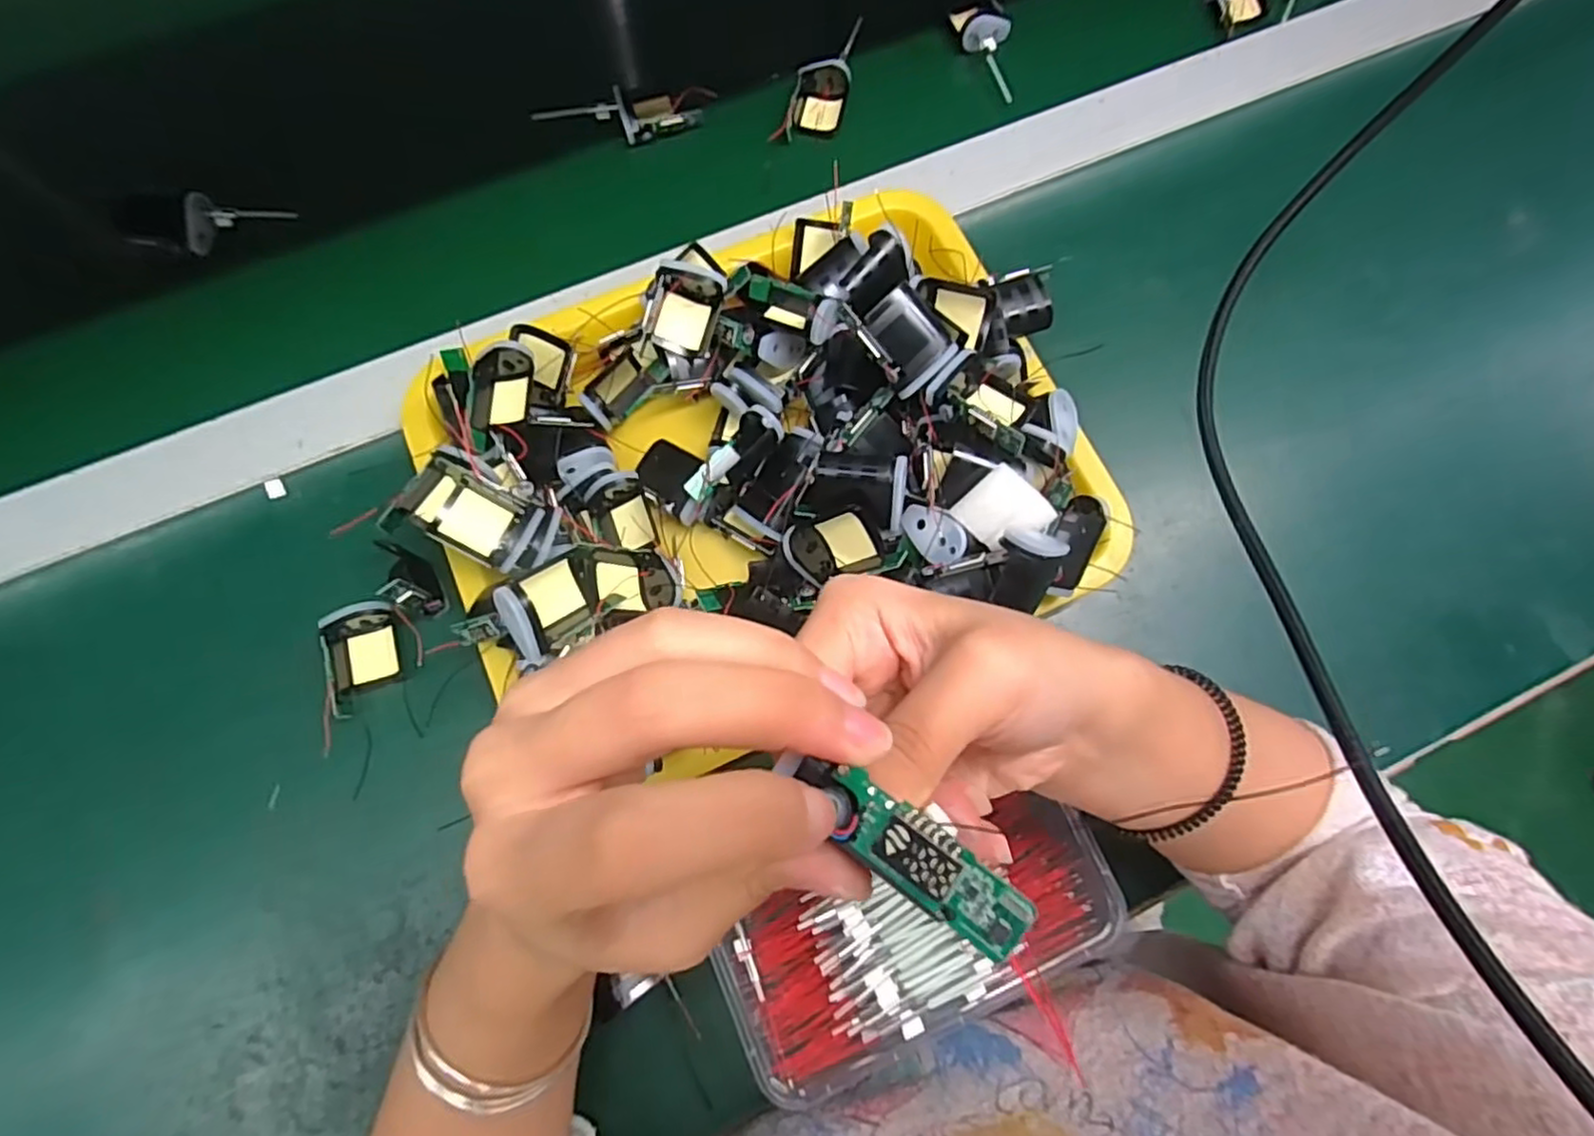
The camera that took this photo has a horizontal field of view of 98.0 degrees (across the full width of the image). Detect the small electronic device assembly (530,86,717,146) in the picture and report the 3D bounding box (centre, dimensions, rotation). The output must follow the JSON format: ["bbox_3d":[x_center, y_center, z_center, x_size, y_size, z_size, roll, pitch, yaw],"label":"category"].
[{"bbox_3d":[-0.112,-0.298,0.453,0.114,0.020,0.034,-14,77,-5],"label":"small electronic device assembly"}]

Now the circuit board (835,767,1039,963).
[{"bbox_3d":[0.023,0.053,0.125,0.040,0.004,0.013,37,78,15],"label":"circuit board"}]

